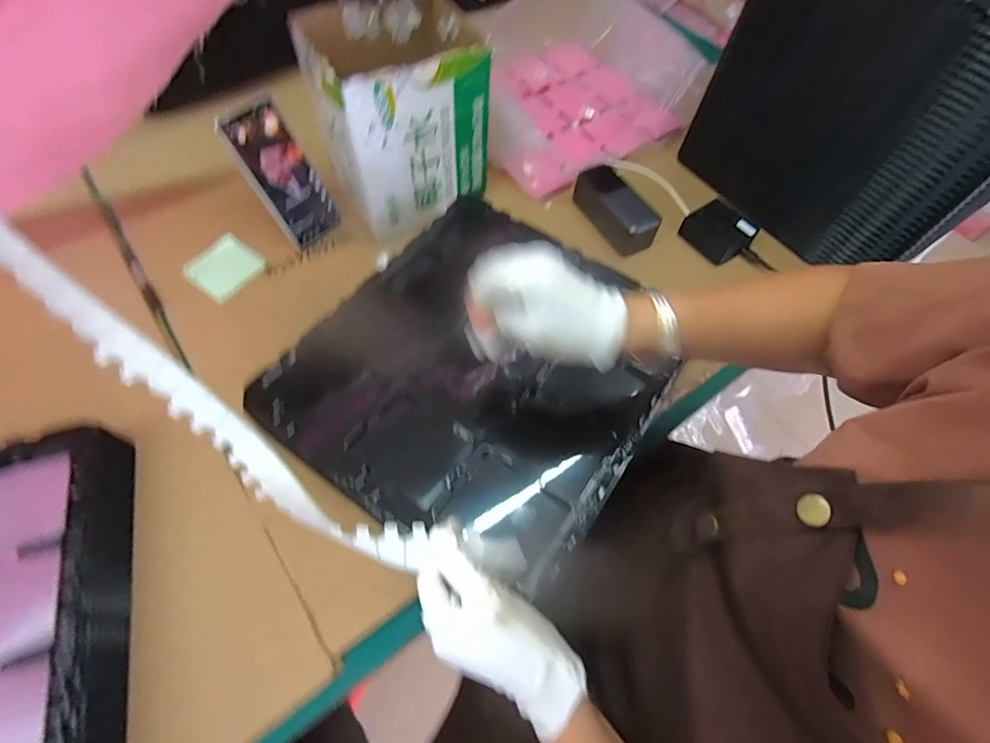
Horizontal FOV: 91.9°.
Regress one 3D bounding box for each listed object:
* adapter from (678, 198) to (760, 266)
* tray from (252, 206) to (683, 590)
[{"bbox_3d":[0.309,-0.194,0.661,0.080,0.032,0.079,-31,67,-19],"label":"adapter"},{"bbox_3d":[-0.007,-0.010,0.509,0.335,0.033,0.367,32,64,14],"label":"tray"}]

